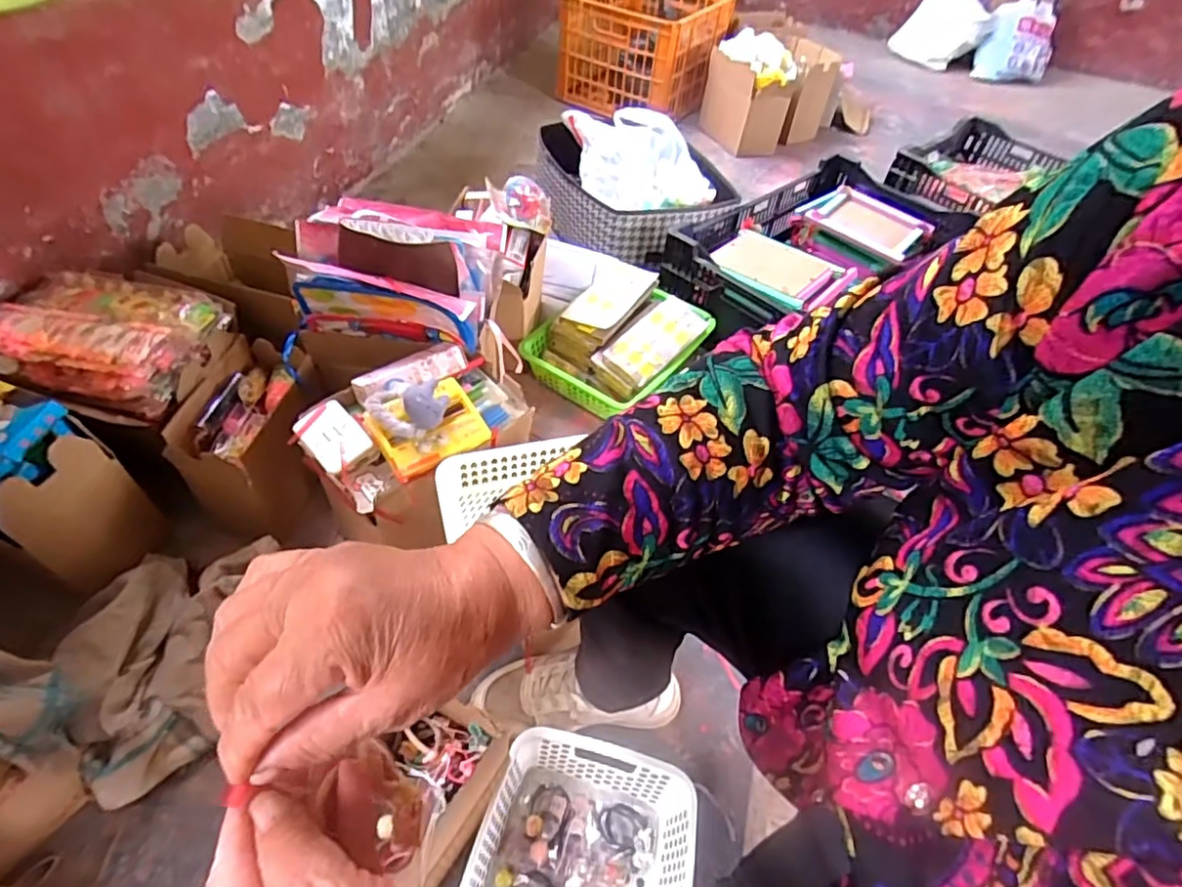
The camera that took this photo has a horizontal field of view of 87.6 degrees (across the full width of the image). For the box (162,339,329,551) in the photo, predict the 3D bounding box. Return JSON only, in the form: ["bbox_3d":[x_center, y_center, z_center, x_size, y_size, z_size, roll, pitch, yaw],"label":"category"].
[{"bbox_3d":[-0.448,-0.011,0.837,0.117,0.169,0.203,13,50,4],"label":"box"}]

